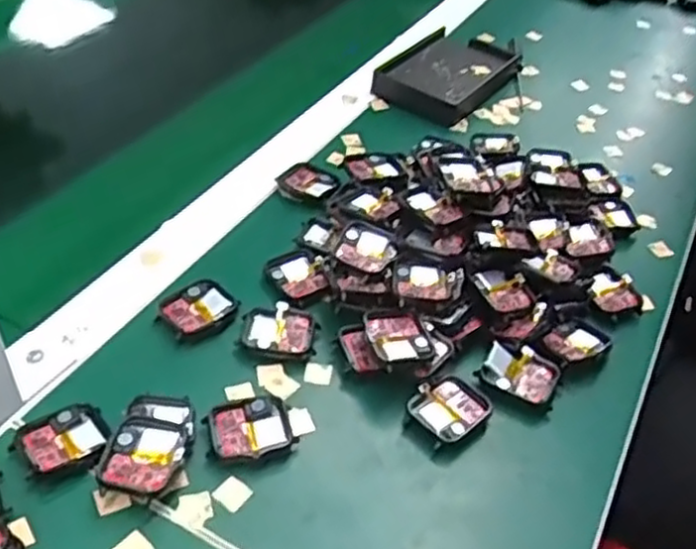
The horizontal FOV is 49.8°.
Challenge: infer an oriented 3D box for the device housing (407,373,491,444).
[{"bbox_3d":[0.058,0.078,0.435,0.044,0.014,0.037,-30,52,-33],"label":"device housing"}]

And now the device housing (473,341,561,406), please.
[{"bbox_3d":[0.104,0.059,0.452,0.044,0.010,0.035,24,45,20],"label":"device housing"}]

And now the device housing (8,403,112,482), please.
[{"bbox_3d":[-0.148,0.088,0.393,0.045,0.008,0.041,-27,51,-31],"label":"device housing"}]

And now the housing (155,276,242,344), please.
[{"bbox_3d":[-0.094,0.023,0.474,0.046,0.008,0.041,-29,52,-32],"label":"housing"}]

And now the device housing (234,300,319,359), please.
[{"bbox_3d":[-0.043,0.035,0.465,0.046,0.009,0.038,7,42,2],"label":"device housing"}]

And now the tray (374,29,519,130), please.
[{"bbox_3d":[0.104,-0.203,0.731,0.093,0.018,0.174,27,46,23],"label":"tray"}]

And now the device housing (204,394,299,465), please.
[{"bbox_3d":[-0.053,0.086,0.410,0.047,0.008,0.037,-14,45,-20],"label":"device housing"}]

